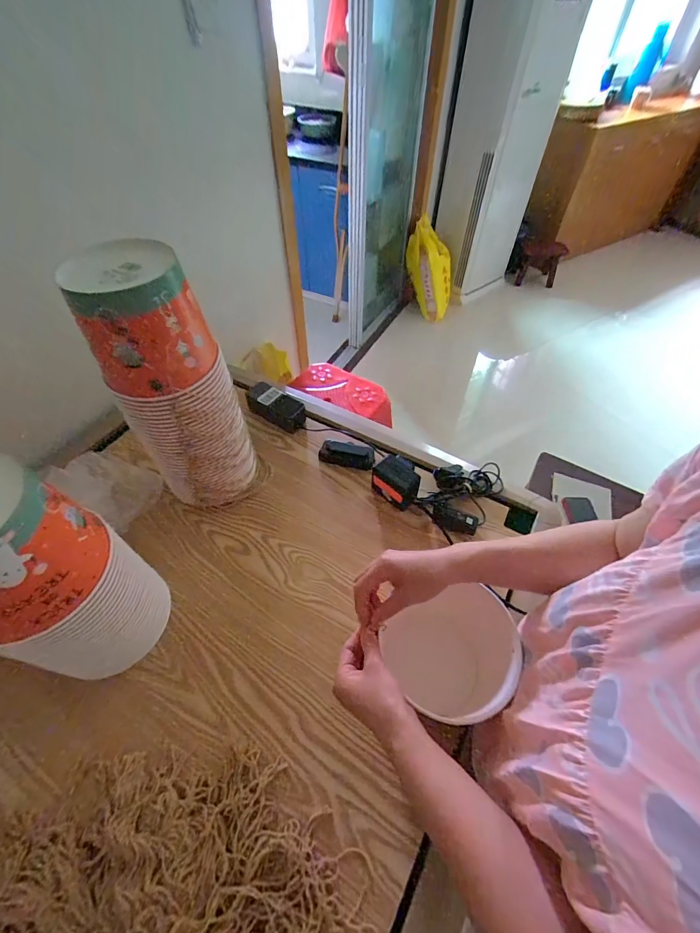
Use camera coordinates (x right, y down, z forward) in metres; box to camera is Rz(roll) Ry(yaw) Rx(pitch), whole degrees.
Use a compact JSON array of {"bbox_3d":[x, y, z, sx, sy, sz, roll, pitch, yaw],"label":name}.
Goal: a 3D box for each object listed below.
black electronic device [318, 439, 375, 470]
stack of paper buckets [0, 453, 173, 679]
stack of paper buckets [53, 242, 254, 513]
[{"bbox_3d":[-0.006,-0.025,0.753,0.110,0.027,0.042,12,53,10],"label":"black electronic device"},{"bbox_3d":[-0.337,0.128,0.452,0.127,0.320,0.140,33,59,23],"label":"stack of paper buckets"},{"bbox_3d":[-0.250,-0.097,0.580,0.156,0.397,0.127,-20,55,-15],"label":"stack of paper buckets"}]

